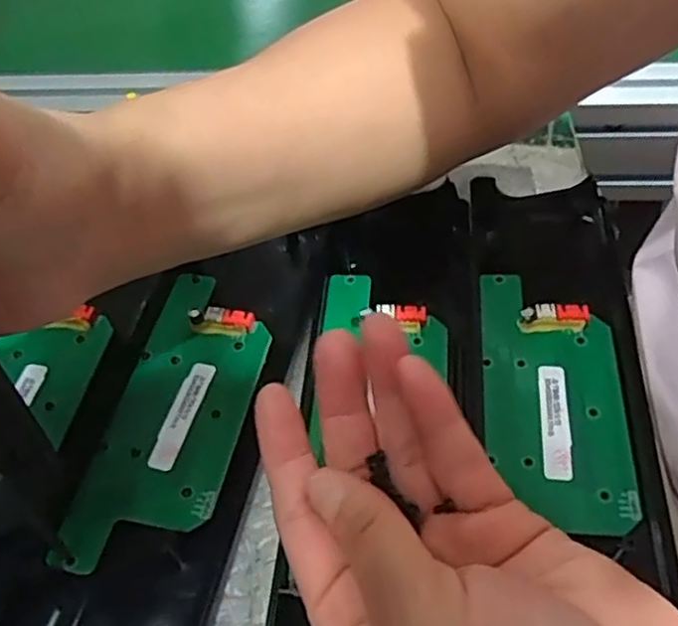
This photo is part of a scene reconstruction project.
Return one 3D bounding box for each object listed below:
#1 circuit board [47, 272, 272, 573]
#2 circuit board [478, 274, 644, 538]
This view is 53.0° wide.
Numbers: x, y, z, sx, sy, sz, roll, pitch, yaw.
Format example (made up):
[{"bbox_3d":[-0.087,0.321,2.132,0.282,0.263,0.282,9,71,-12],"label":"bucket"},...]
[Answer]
[{"bbox_3d":[-0.066,0.041,0.278,0.055,0.009,0.127,8,55,10],"label":"circuit board"},{"bbox_3d":[0.087,0.029,0.274,0.053,0.014,0.112,4,54,6],"label":"circuit board"}]

